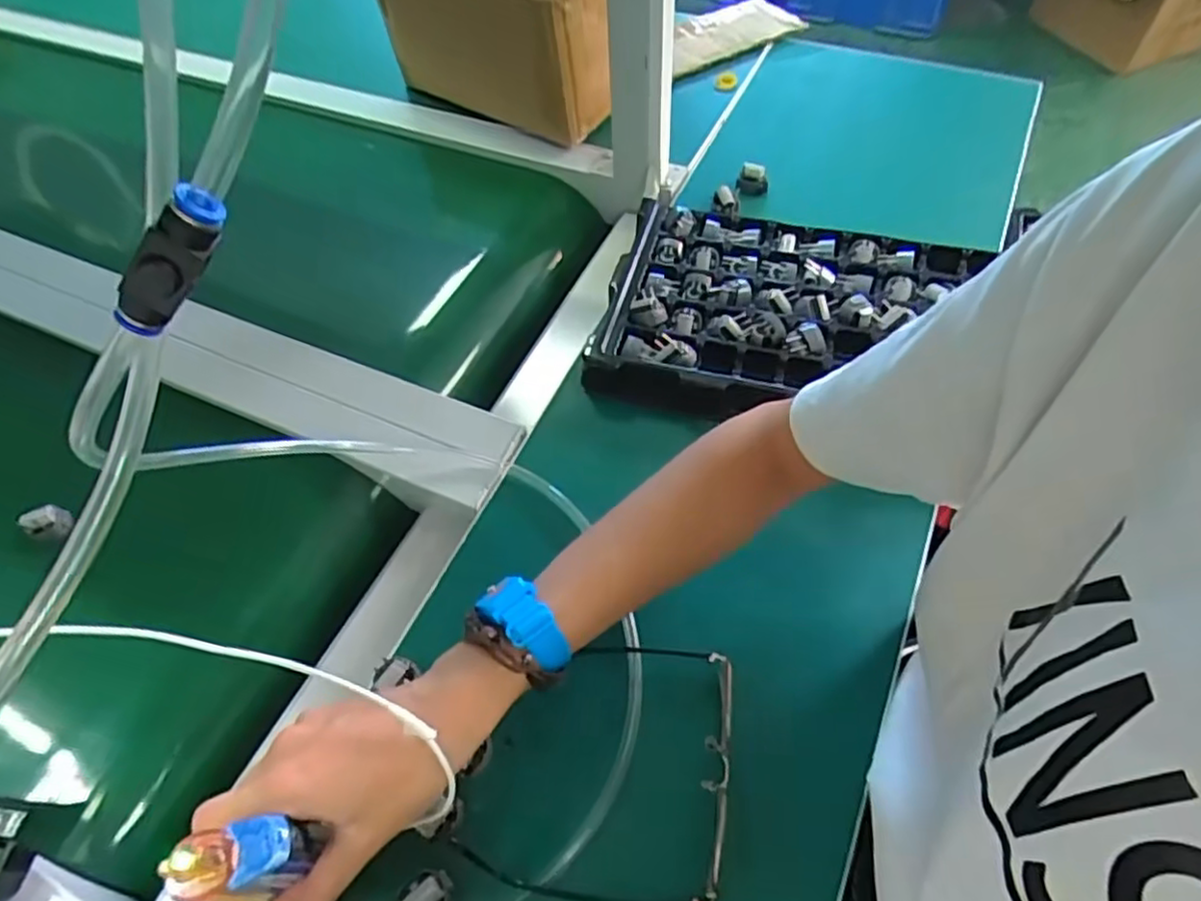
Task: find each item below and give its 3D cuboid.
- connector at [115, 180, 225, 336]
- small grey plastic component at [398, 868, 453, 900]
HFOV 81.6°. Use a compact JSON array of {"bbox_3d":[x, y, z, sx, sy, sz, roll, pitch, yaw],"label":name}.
[{"bbox_3d":[-0.125,-0.053,0.200,0.049,0.015,0.010,-49,59,18],"label":"connector"},{"bbox_3d":[-0.092,0.234,0.365,0.026,0.018,0.020,-39,62,-19],"label":"small grey plastic component"}]

